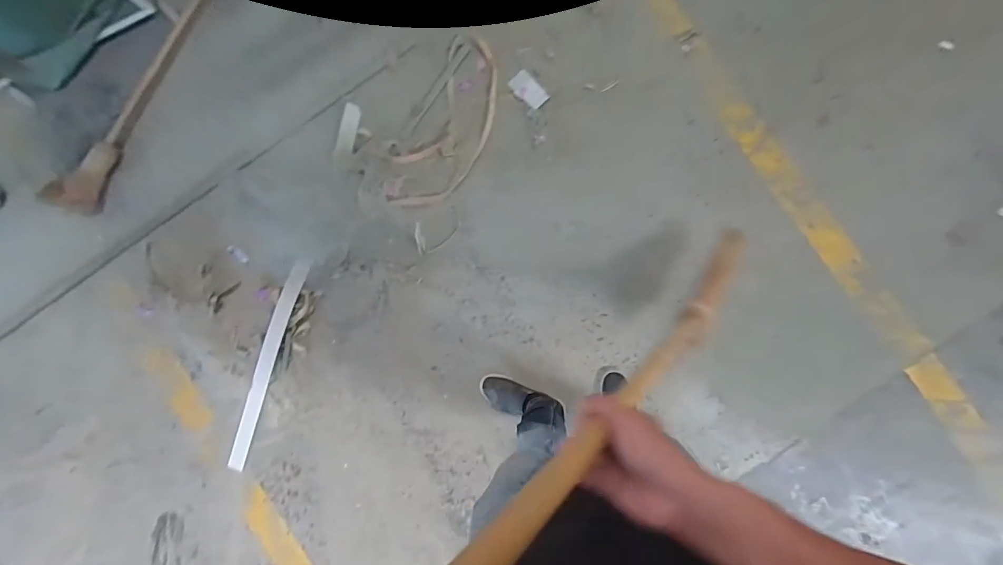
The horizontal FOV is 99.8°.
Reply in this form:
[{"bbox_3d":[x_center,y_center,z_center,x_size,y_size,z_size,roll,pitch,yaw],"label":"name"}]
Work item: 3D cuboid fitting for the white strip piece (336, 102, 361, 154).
[{"bbox_3d":[-0.452,-0.457,1.252,0.049,0.005,0.152,11,85,-5],"label":"white strip piece"}]

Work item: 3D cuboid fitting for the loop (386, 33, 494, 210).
[{"bbox_3d":[-0.155,-0.463,1.266,0.226,0.027,0.552,28,91,3],"label":"loop"}]

